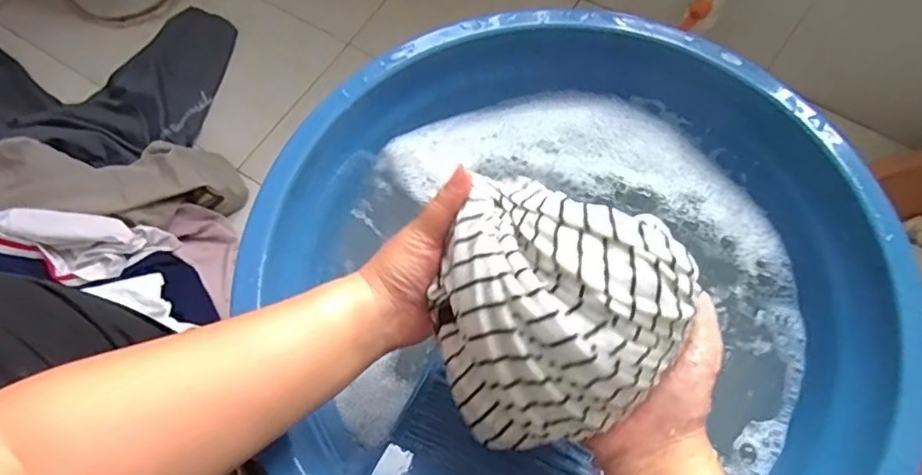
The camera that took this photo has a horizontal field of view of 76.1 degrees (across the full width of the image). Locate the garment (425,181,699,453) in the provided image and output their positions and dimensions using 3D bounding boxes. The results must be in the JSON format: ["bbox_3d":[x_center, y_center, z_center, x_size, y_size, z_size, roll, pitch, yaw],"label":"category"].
[{"bbox_3d":[0.042,0.046,0.325,0.131,0.087,0.125,29,73,13],"label":"garment"}]

